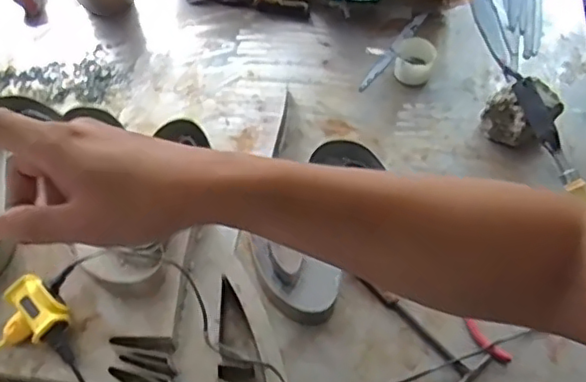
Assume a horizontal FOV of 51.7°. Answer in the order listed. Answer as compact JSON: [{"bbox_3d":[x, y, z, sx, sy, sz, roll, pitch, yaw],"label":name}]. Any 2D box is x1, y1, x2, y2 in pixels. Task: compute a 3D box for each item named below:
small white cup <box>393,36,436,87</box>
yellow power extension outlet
[{"bbox_3d":[0.211,-0.227,1.053,0.065,0.047,0.064,0,60,0],"label":"small white cup"},{"bbox_3d":[-0.350,0.164,0.807,0.081,0.063,0.076,-35,66,-19],"label":"yellow power extension outlet"}]

